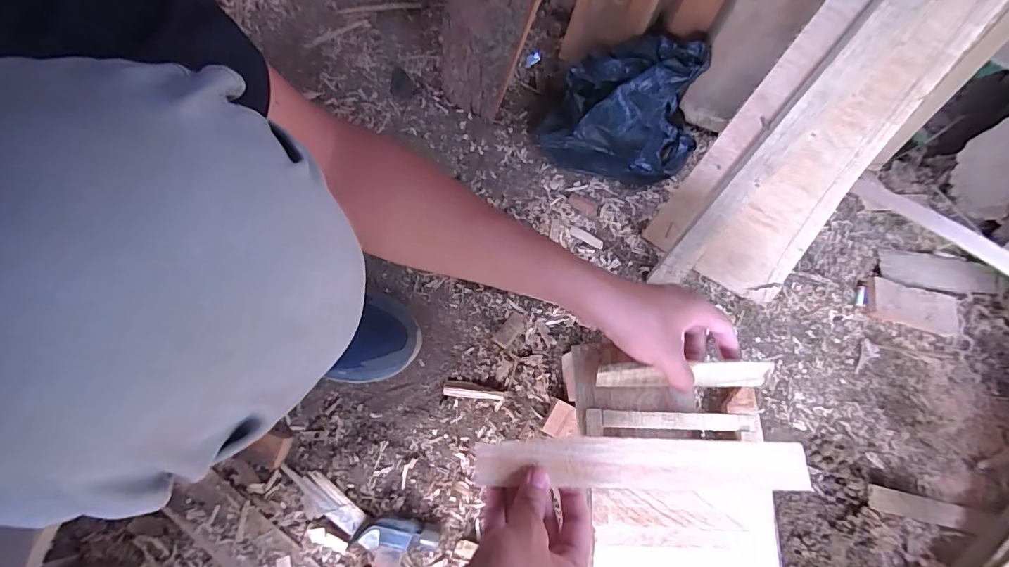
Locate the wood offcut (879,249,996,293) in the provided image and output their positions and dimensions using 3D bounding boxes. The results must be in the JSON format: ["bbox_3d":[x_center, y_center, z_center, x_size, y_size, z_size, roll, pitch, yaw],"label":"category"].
[{"bbox_3d":[0.598,-0.014,0.617,0.147,0.014,0.053,12,70,4],"label":"wood offcut"}]

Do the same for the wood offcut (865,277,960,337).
[{"bbox_3d":[0.554,0.030,0.600,0.122,0.020,0.057,16,71,6],"label":"wood offcut"}]

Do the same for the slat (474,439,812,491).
[{"bbox_3d":[0.100,0.138,0.341,0.243,0.005,0.033,-1,70,5],"label":"slat"}]

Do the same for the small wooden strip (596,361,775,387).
[{"bbox_3d":[0.156,0.081,0.393,0.146,0.028,0.005,1,27,4],"label":"small wooden strip"}]

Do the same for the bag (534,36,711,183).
[{"bbox_3d":[0.160,-0.247,0.615,0.209,0.127,0.170,11,70,4],"label":"bag"}]

